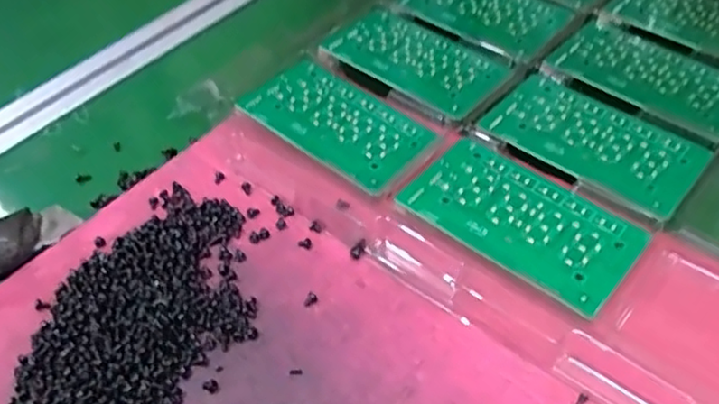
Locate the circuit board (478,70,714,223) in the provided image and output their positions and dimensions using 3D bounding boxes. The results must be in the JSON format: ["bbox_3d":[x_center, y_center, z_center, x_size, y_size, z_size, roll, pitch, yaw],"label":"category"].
[{"bbox_3d":[0.122,-0.034,0.348,0.105,0.004,0.059,32,59,30],"label":"circuit board"}]

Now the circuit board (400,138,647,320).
[{"bbox_3d":[0.076,0.007,0.317,0.105,0.005,0.057,31,59,29],"label":"circuit board"}]

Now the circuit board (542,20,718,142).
[{"bbox_3d":[0.169,-0.074,0.389,0.106,0.005,0.061,33,60,30],"label":"circuit board"}]

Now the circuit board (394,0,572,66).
[{"bbox_3d":[0.080,-0.128,0.442,0.105,0.004,0.063,33,60,30],"label":"circuit board"}]

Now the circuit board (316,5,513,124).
[{"bbox_3d":[0.034,-0.089,0.410,0.106,0.006,0.062,32,59,29],"label":"circuit board"}]

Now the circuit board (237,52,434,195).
[{"bbox_3d":[-0.012,-0.045,0.369,0.105,0.009,0.058,32,59,29],"label":"circuit board"}]

